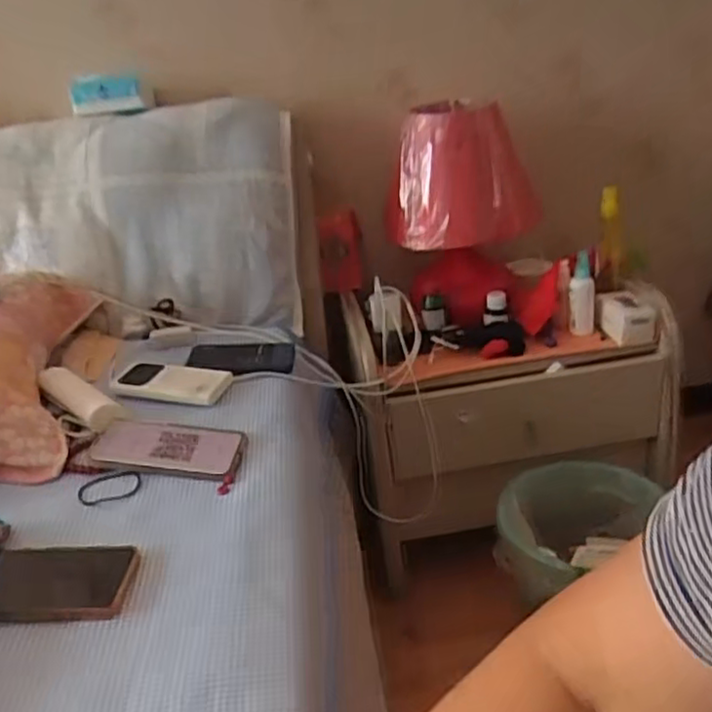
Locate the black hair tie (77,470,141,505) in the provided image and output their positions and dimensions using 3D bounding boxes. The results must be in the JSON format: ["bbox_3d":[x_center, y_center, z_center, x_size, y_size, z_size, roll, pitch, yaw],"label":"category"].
[{"bbox_3d":[-0.261,0.140,0.742,0.065,0.007,0.037,-14,40,-16],"label":"black hair tie"}]

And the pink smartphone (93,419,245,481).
[{"bbox_3d":[-0.207,0.100,0.777,0.167,0.010,0.081,7,35,5],"label":"pink smartphone"}]

